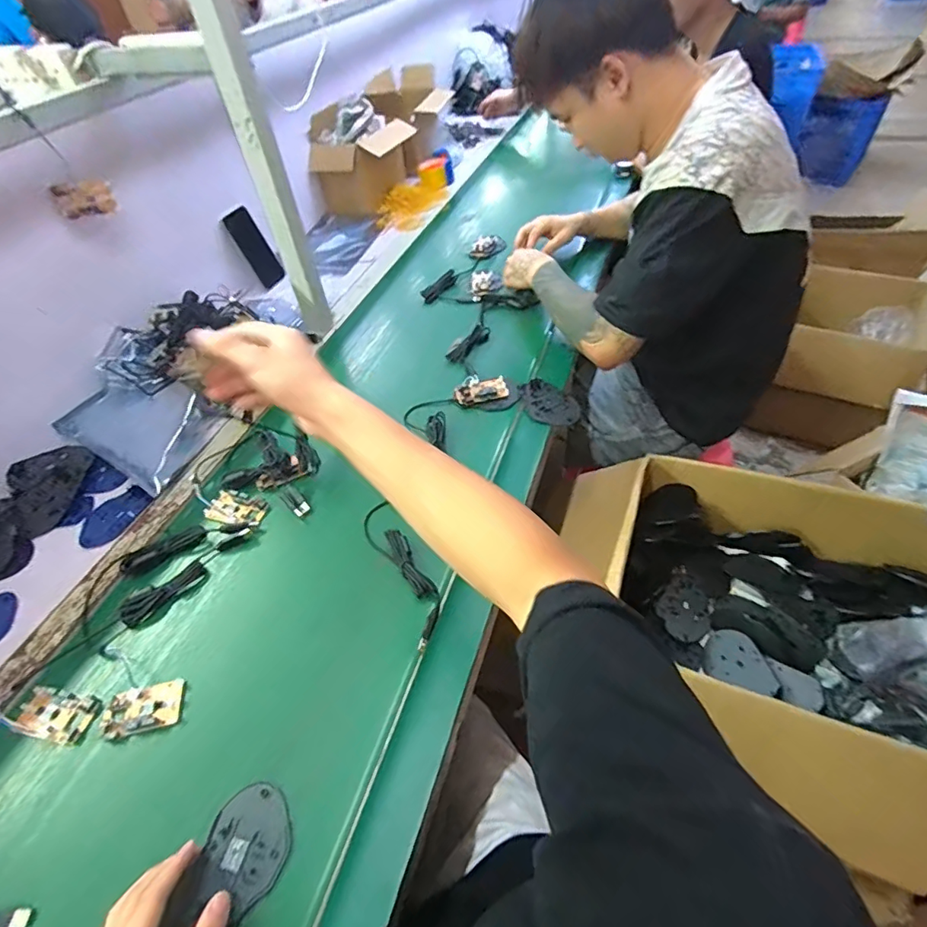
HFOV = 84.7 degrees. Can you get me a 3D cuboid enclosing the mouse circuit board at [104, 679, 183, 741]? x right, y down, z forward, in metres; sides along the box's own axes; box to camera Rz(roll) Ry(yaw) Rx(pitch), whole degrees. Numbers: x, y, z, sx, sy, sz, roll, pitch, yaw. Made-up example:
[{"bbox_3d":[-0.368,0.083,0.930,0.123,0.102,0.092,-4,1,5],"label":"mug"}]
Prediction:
[{"bbox_3d":[-0.337,0.260,0.537,0.080,0.011,0.046,-12,49,-8],"label":"mouse circuit board"}]

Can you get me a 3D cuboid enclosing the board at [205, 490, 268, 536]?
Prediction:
[{"bbox_3d":[-0.314,0.066,0.705,0.088,0.013,0.053,19,52,18],"label":"board"}]

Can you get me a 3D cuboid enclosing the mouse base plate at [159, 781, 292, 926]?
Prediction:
[{"bbox_3d":[-0.196,0.349,0.435,0.074,0.006,0.127,13,50,13],"label":"mouse base plate"}]

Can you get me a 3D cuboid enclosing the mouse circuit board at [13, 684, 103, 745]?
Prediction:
[{"bbox_3d":[-0.434,0.268,0.543,0.093,0.008,0.045,8,49,10],"label":"mouse circuit board"}]

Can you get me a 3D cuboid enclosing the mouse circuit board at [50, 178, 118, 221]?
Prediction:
[{"bbox_3d":[-0.594,-0.415,0.800,0.081,0.051,0.020,-34,56,-25],"label":"mouse circuit board"}]

